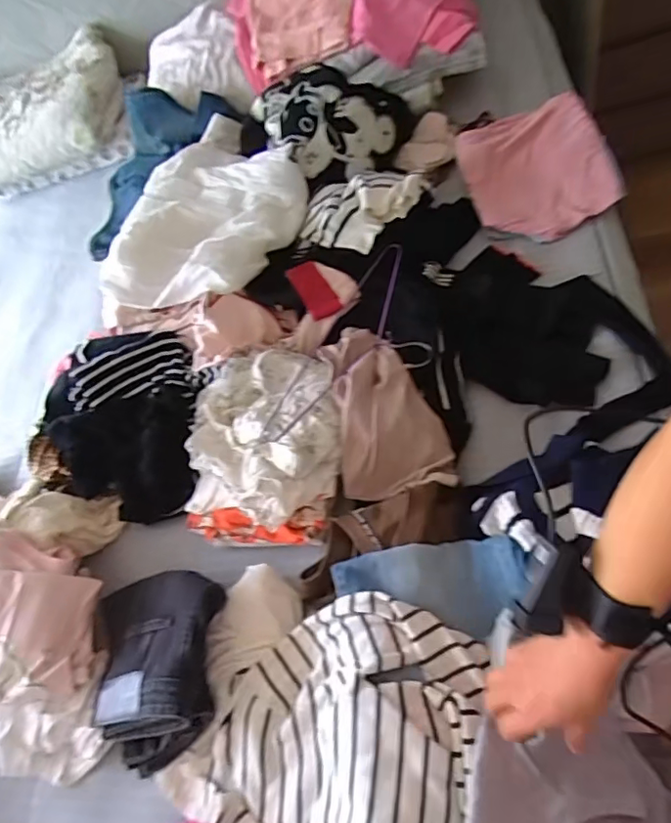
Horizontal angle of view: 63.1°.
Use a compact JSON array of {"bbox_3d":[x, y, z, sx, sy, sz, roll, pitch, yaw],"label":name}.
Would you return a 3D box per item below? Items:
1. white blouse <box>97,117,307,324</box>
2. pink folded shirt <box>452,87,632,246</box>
[{"bbox_3d":[-0.216,-0.369,0.999,0.317,0.098,0.461,9,59,10],"label":"white blouse"},{"bbox_3d":[0.347,-0.426,0.943,0.237,0.060,0.266,-14,58,-5],"label":"pink folded shirt"}]

